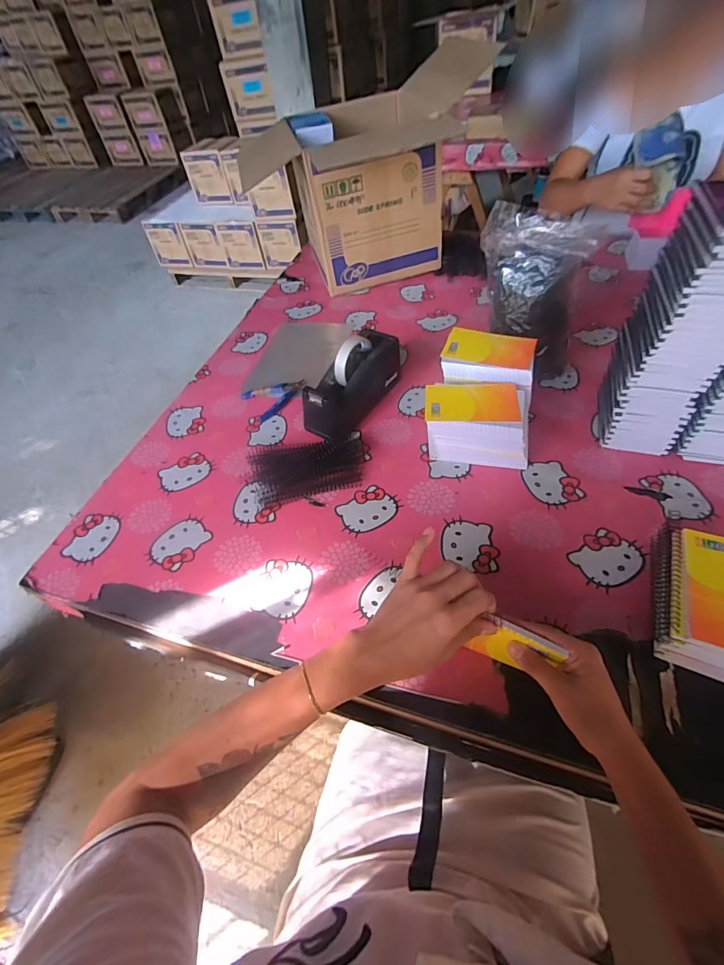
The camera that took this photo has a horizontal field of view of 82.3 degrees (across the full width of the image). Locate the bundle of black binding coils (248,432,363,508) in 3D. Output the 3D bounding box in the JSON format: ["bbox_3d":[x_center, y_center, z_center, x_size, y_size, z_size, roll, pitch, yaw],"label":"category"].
[{"bbox_3d":[-0.091,-0.023,0.659,0.183,0.015,0.120,-7,51,0],"label":"bundle of black binding coils"}]

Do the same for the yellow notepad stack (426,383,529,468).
[{"bbox_3d":[0.174,-0.085,0.625,0.156,0.096,0.090,9,53,12],"label":"yellow notepad stack"}]

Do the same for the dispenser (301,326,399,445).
[{"bbox_3d":[-0.017,-0.165,0.703,0.076,0.112,0.206,26,58,23],"label":"dispenser"}]

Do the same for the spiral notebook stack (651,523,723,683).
[{"bbox_3d":[0.366,0.128,0.443,0.096,0.083,0.151,18,55,18],"label":"spiral notebook stack"}]

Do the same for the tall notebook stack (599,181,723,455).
[{"bbox_3d":[0.406,-0.183,0.544,0.110,0.325,0.124,9,53,12],"label":"tall notebook stack"}]

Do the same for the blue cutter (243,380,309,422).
[{"bbox_3d":[-0.163,-0.167,0.775,0.079,0.009,0.115,36,63,28],"label":"blue cutter"}]

